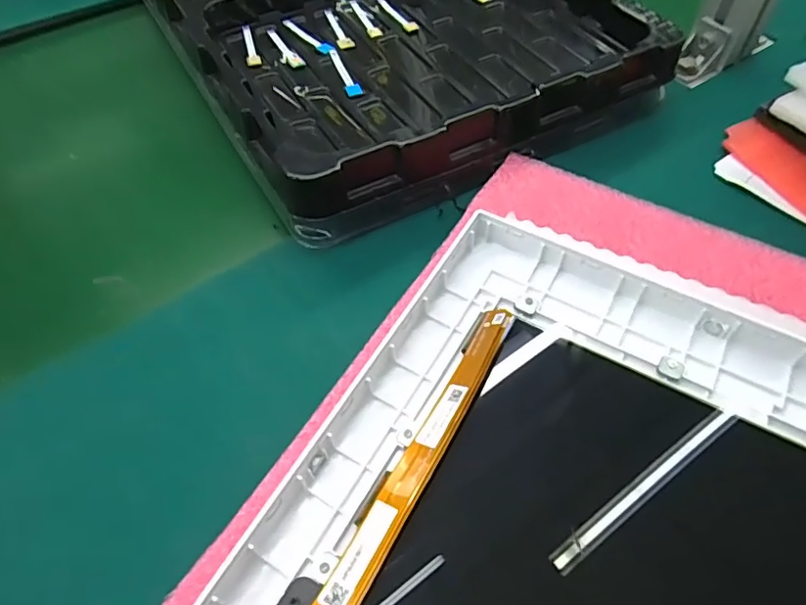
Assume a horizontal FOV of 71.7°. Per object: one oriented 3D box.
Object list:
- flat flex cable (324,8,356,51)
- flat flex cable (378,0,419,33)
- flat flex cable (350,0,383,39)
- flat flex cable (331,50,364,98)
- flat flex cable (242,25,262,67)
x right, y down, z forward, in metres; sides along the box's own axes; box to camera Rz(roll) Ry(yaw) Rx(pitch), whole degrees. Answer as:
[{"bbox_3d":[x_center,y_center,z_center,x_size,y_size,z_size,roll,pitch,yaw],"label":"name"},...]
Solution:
[{"bbox_3d":[-0.051,-0.222,0.453,0.014,0.004,0.057,-14,55,-9],"label":"flat flex cable"},{"bbox_3d":[-0.004,-0.240,0.463,0.013,0.004,0.057,-22,56,-15],"label":"flat flex cable"},{"bbox_3d":[-0.030,-0.235,0.459,0.011,0.004,0.060,-16,55,-11],"label":"flat flex cable"},{"bbox_3d":[-0.043,-0.174,0.417,0.012,0.004,0.062,-14,55,-9],"label":"flat flex cable"},{"bbox_3d":[-0.120,-0.203,0.436,0.010,0.004,0.057,-13,54,-9],"label":"flat flex cable"}]

